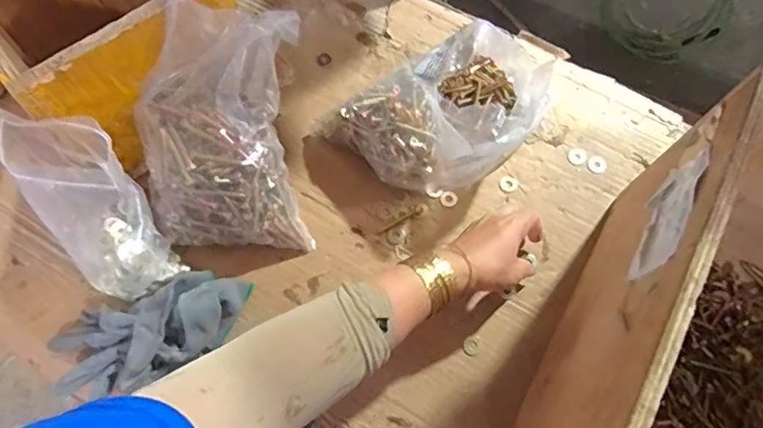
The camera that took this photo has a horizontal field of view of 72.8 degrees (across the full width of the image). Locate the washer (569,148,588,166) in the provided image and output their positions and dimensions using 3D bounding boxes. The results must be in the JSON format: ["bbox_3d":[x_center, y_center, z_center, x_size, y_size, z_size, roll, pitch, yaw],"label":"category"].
[{"bbox_3d":[0.226,-0.067,0.596,0.024,0.004,0.020,-42,75,-15],"label":"washer"}]

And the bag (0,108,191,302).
[{"bbox_3d":[-0.256,-0.003,0.468,0.085,0.184,0.085,-28,45,-11],"label":"bag"}]

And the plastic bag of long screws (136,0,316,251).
[{"bbox_3d":[-0.158,-0.083,0.508,0.156,0.138,0.209,-5,69,-3],"label":"plastic bag of long screws"}]

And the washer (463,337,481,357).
[{"bbox_3d":[0.090,0.132,0.515,0.017,0.004,0.018,0,69,-1],"label":"washer"}]

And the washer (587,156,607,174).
[{"bbox_3d":[0.248,-0.057,0.592,0.021,0.004,0.023,0,69,-1],"label":"washer"}]

